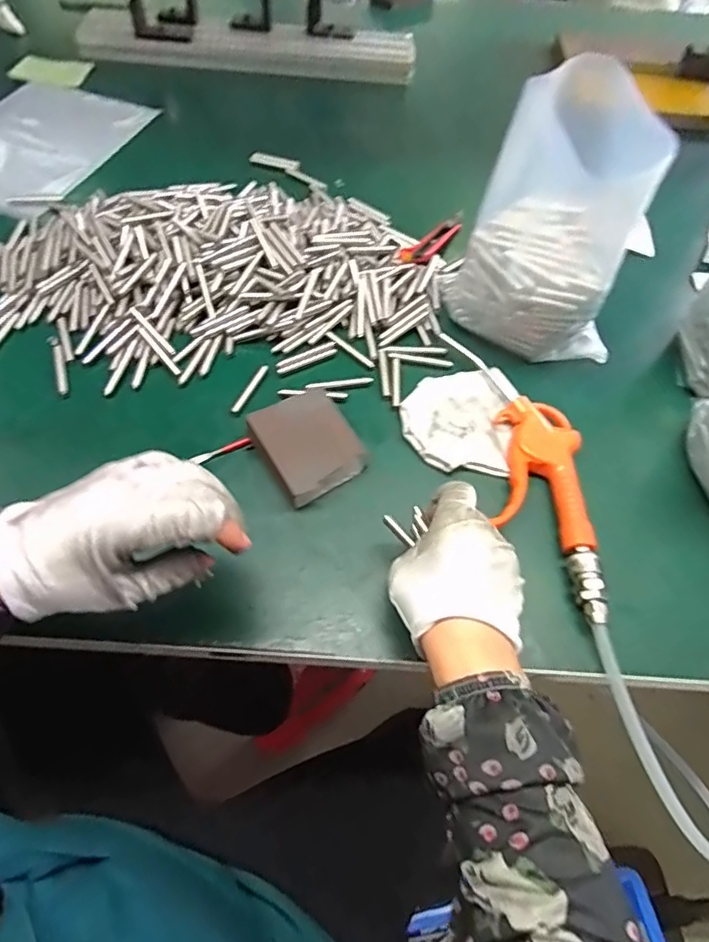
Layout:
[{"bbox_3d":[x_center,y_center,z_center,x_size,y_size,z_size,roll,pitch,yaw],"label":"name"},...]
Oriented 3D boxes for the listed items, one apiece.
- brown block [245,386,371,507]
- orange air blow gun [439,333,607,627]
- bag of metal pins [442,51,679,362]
[{"bbox_3d":[-0.036,-0.022,0.443,0.073,0.028,0.083,-28,63,-19],"label":"brown block"},{"bbox_3d":[0.142,-0.013,0.451,0.084,0.022,0.272,-5,58,-6],"label":"orange air blow gun"},{"bbox_3d":[0.161,-0.198,0.458,0.101,0.206,0.128,-29,63,-19],"label":"bag of metal pins"}]

